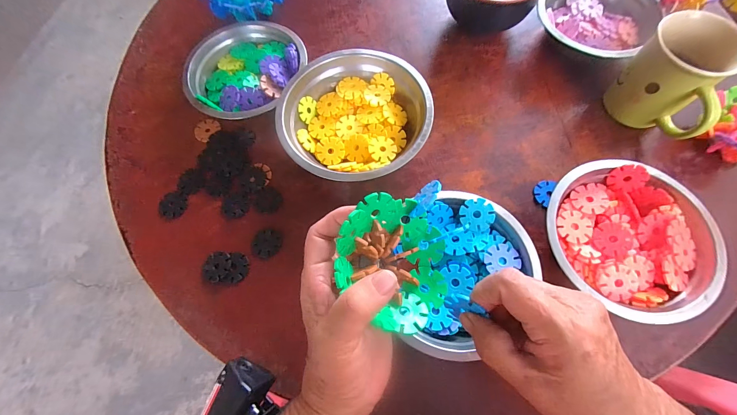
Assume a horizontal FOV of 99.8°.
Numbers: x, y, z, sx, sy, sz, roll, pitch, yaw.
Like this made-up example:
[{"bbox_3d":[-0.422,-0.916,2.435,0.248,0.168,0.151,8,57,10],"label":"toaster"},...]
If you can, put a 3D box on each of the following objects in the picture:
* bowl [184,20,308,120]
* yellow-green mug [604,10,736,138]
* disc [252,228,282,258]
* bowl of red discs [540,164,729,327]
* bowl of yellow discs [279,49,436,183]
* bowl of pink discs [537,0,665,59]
[{"bbox_3d":[-0.147,-0.163,0.388,0.147,0.052,0.119,-10,70,-1],"label":"bowl"},{"bbox_3d":[0.324,-0.130,0.330,0.069,0.096,0.105,-32,72,-9],"label":"yellow-green mug"},{"bbox_3d":[-0.108,0.038,0.330,0.028,0.004,0.031,38,76,15],"label":"disc"},{"bbox_3d":[0.237,0.029,0.297,0.142,0.045,0.135,-1,70,2],"label":"bowl of red discs"},{"bbox_3d":[-0.016,-0.099,0.354,0.159,0.047,0.156,4,71,4],"label":"bowl of yellow discs"},{"bbox_3d":[0.282,-0.234,0.395,0.134,0.048,0.120,36,76,14],"label":"bowl of pink discs"}]

